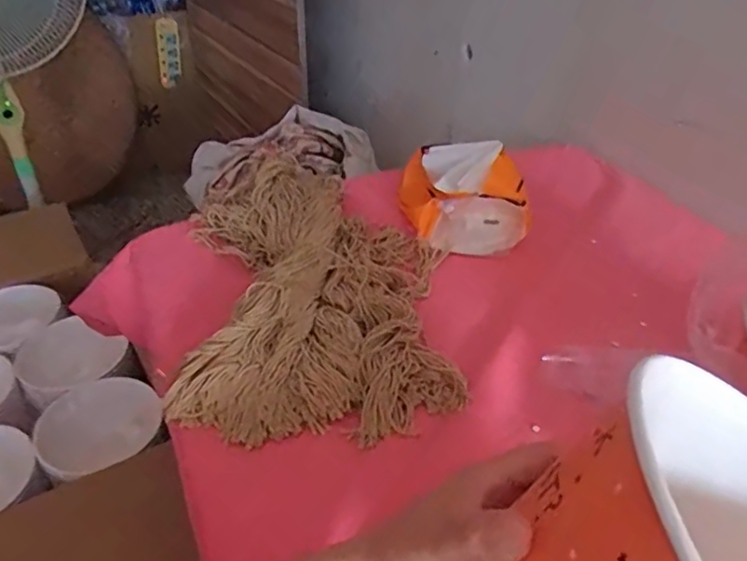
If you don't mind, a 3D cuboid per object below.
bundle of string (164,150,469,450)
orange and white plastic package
[{"bbox_3d":[-0.055,-0.007,0.548,0.227,0.053,0.337,-5,39,-5],"label":"bundle of string"},{"bbox_3d":[0.094,-0.097,0.640,0.115,0.074,0.139,-5,39,-5],"label":"orange and white plastic package"}]

